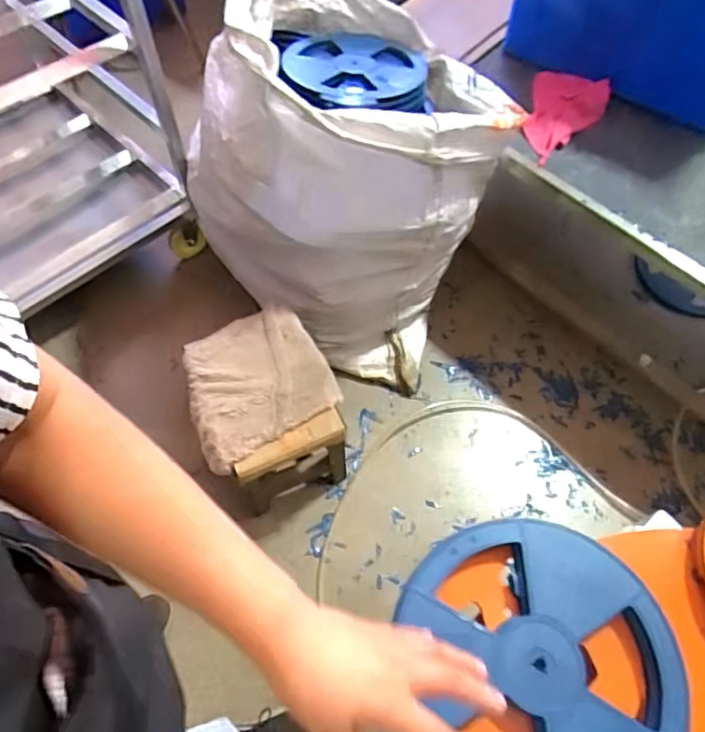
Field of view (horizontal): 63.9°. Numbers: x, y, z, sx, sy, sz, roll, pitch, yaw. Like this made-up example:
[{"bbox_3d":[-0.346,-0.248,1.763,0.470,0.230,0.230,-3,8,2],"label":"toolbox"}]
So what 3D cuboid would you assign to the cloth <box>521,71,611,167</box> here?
[{"bbox_3d":[0.469,-0.575,1.274,0.166,0.046,0.354,34,60,-3],"label":"cloth"}]

